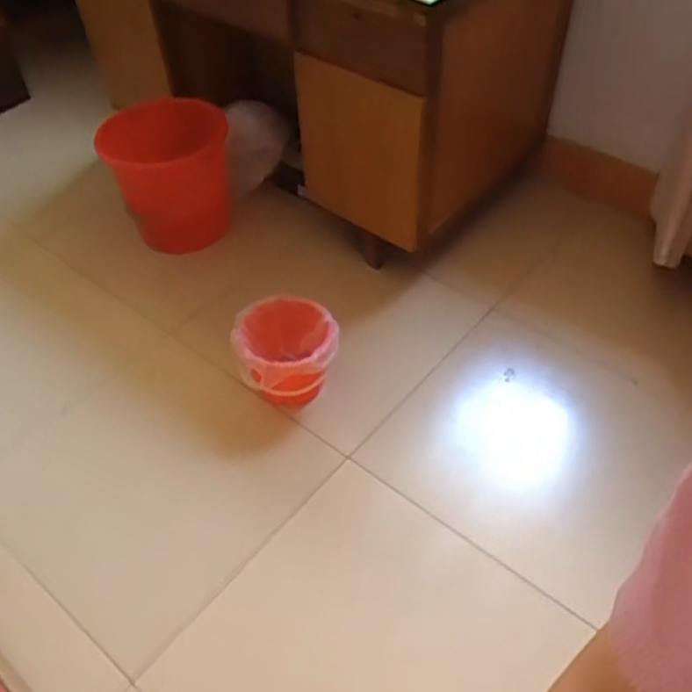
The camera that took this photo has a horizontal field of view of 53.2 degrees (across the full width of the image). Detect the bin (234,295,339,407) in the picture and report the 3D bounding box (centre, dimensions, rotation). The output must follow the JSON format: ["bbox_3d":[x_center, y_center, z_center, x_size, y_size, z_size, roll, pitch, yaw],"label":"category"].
[{"bbox_3d":[-0.133,0.015,1.597,0.236,0.171,0.186,-7,48,-5],"label":"bin"}]

